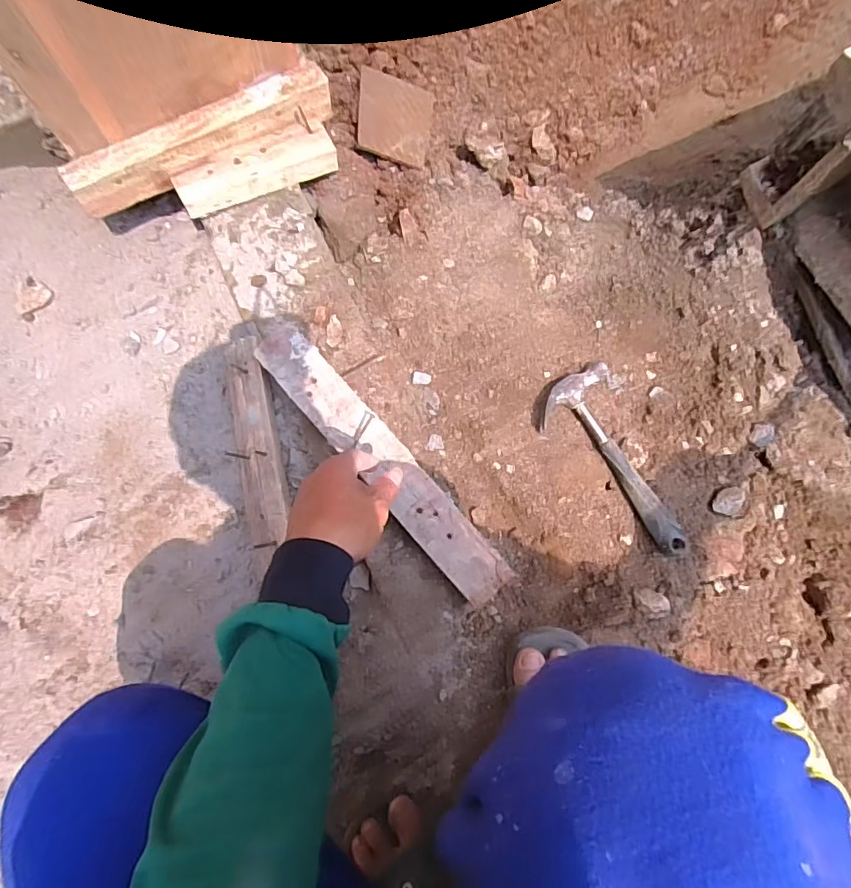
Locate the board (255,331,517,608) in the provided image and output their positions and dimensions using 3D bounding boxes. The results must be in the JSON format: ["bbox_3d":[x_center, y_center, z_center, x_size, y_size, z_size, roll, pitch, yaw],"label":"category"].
[{"bbox_3d":[-0.050,0.017,0.579,0.062,0.013,0.376,-41,81,-9],"label":"board"}]

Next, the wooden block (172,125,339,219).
[{"bbox_3d":[-0.221,-0.363,0.681,0.213,0.046,0.057,-27,81,-7],"label":"wooden block"}]

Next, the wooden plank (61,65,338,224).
[{"bbox_3d":[-0.279,-0.387,0.655,0.343,0.055,0.050,-28,81,-10],"label":"wooden plank"}]

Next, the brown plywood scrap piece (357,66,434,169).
[{"bbox_3d":[-0.046,-0.486,0.771,0.110,0.014,0.131,9,79,-19],"label":"brown plywood scrap piece"}]

